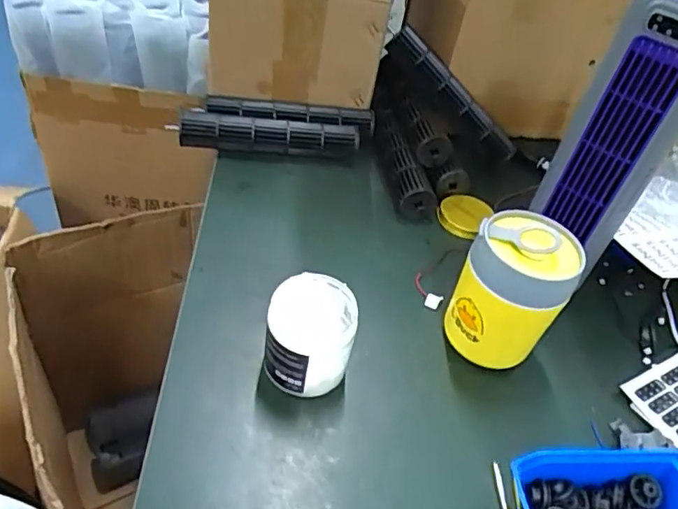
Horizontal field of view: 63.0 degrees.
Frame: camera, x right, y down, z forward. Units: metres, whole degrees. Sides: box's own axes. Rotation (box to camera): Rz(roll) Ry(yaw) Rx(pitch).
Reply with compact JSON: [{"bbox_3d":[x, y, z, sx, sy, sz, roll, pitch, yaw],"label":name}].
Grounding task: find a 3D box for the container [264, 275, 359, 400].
[{"bbox_3d":[-0.024,0.073,0.479,0.070,0.086,0.073,6,44,-6],"label":"container"}]

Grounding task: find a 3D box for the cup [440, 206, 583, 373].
[{"bbox_3d":[0.157,0.042,0.511,0.087,0.145,0.082,6,44,-6],"label":"cup"}]

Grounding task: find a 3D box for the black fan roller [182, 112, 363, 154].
[{"bbox_3d":[-0.089,-0.155,0.715,0.223,0.034,0.041,5,44,-7],"label":"black fan roller"}]

